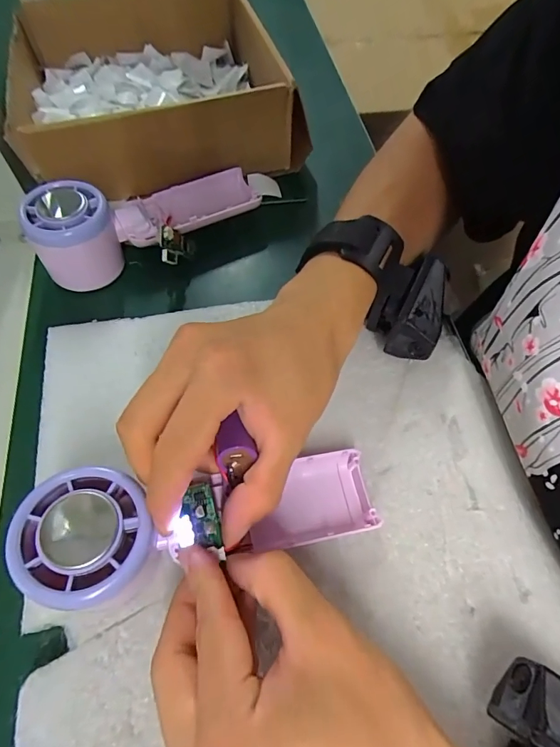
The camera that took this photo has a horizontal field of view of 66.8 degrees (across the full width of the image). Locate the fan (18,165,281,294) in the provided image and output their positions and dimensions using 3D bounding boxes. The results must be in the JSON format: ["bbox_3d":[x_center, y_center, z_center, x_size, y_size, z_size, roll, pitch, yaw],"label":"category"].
[{"bbox_3d":[-0.080,-0.124,0.314,0.195,0.049,0.063,-28,64,-15],"label":"fan"}]

